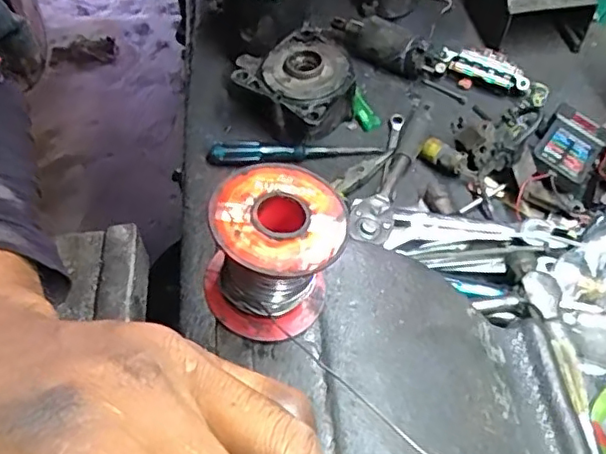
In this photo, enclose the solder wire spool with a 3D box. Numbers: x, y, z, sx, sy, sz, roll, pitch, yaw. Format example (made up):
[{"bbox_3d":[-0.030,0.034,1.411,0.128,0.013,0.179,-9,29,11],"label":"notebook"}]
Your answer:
[{"bbox_3d":[-0.010,0.012,0.246,0.052,0.057,0.055,11,55,6],"label":"solder wire spool"}]

